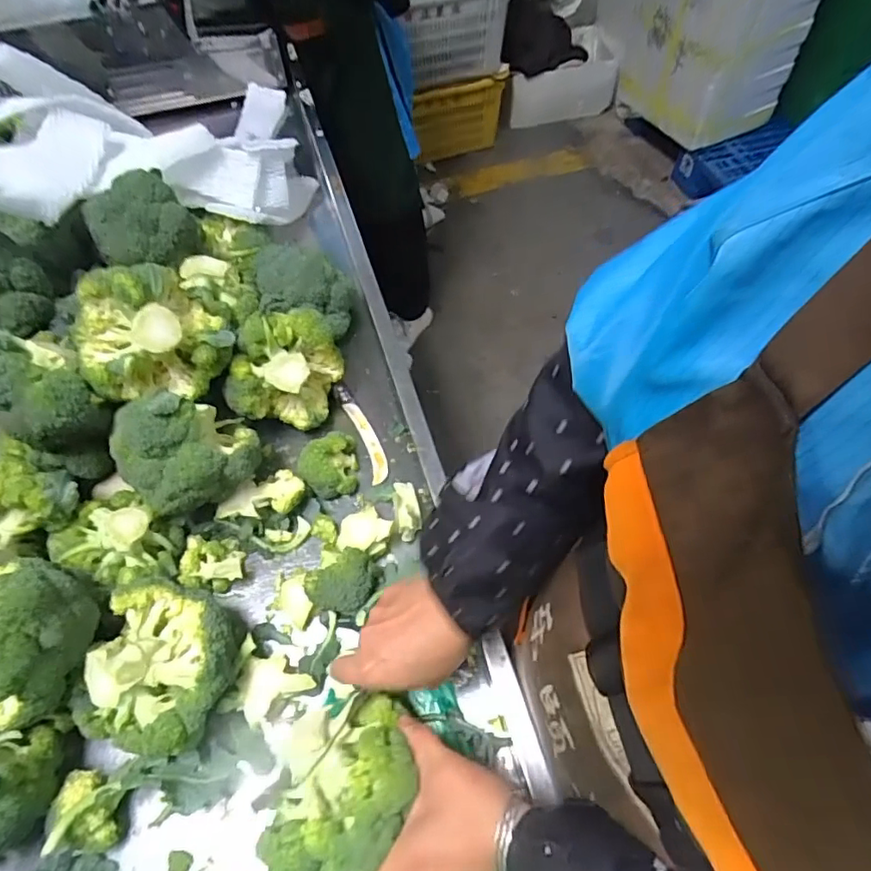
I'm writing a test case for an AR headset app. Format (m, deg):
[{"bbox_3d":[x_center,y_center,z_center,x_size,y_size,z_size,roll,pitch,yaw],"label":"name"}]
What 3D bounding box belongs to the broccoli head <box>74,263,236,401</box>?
[{"bbox_3d":[-0.268,-0.102,0.509,0.134,0.109,0.098,-38,64,-18],"label":"broccoli head"}]

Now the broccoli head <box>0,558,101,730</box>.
[{"bbox_3d":[-0.338,0.150,0.409,0.114,0.095,0.121,-2,59,2],"label":"broccoli head"}]

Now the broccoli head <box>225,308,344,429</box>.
[{"bbox_3d":[-0.157,-0.070,0.586,0.078,0.104,0.127,19,62,14],"label":"broccoli head"}]

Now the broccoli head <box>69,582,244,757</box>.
[{"bbox_3d":[-0.224,0.184,0.439,0.121,0.073,0.127,10,60,9],"label":"broccoli head"}]

